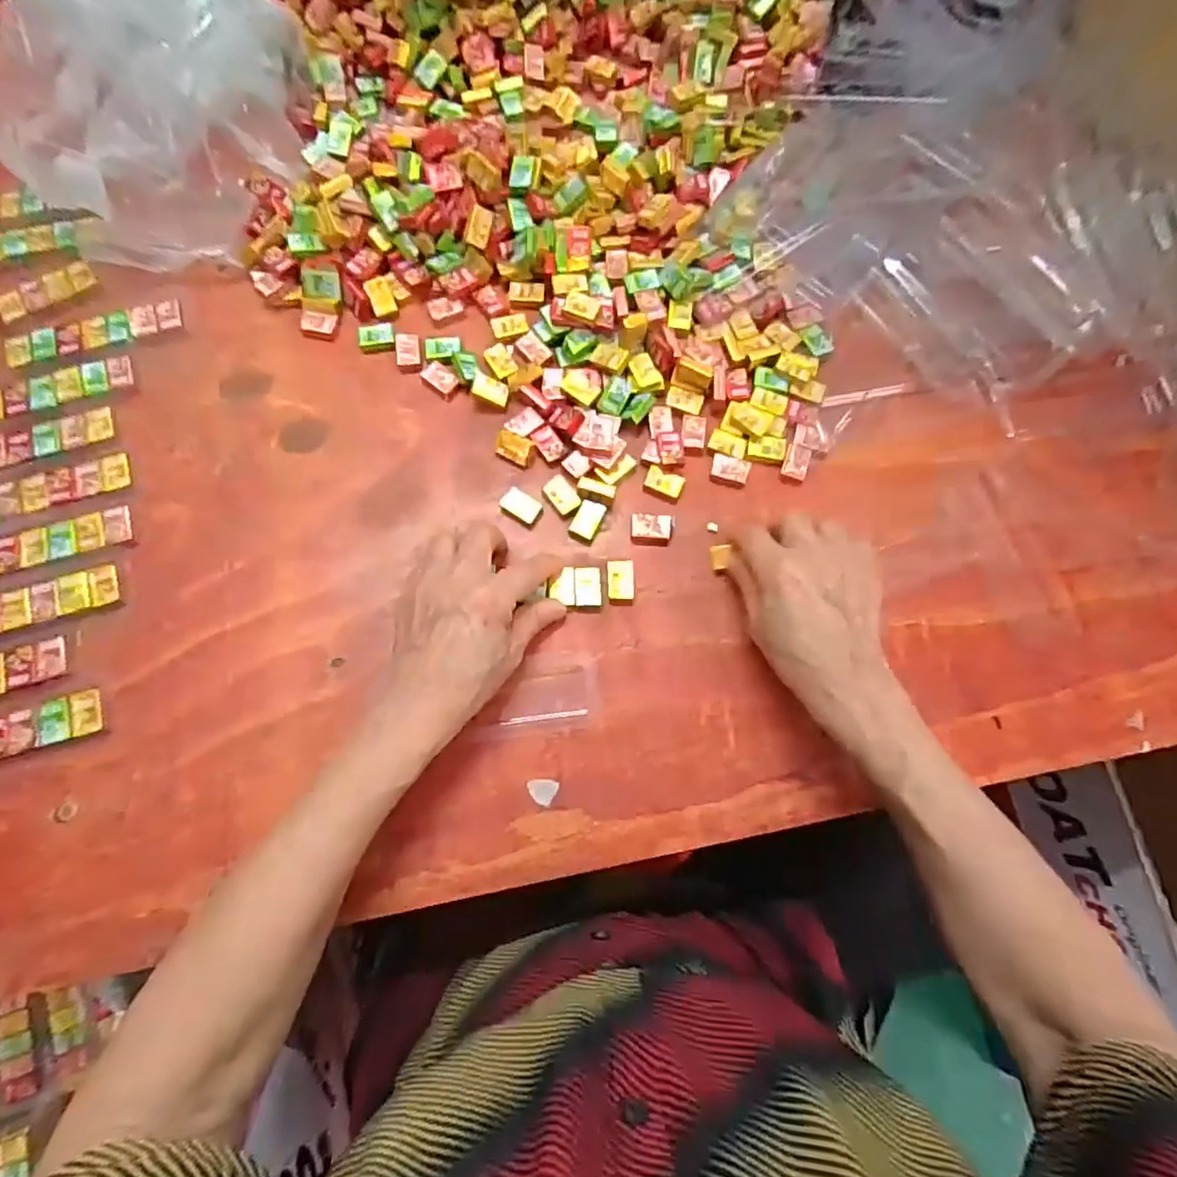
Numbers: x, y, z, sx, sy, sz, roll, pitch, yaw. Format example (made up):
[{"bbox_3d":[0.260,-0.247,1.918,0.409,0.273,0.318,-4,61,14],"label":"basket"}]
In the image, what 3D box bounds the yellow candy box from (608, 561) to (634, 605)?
[{"bbox_3d":[0.021,-0.004,0.410,0.017,0.009,0.028,-2,75,-3],"label":"yellow candy box"}]

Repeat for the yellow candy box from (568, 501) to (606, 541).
[{"bbox_3d":[-0.001,-0.046,0.421,0.018,0.008,0.026,26,75,5],"label":"yellow candy box"}]

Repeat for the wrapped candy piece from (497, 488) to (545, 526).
[{"bbox_3d":[-0.044,-0.056,0.423,0.027,0.009,0.018,33,76,7],"label":"wrapped candy piece"}]

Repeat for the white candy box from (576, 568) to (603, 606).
[{"bbox_3d":[0.000,-0.001,0.409,0.017,0.006,0.026,0,74,-2],"label":"white candy box"}]

